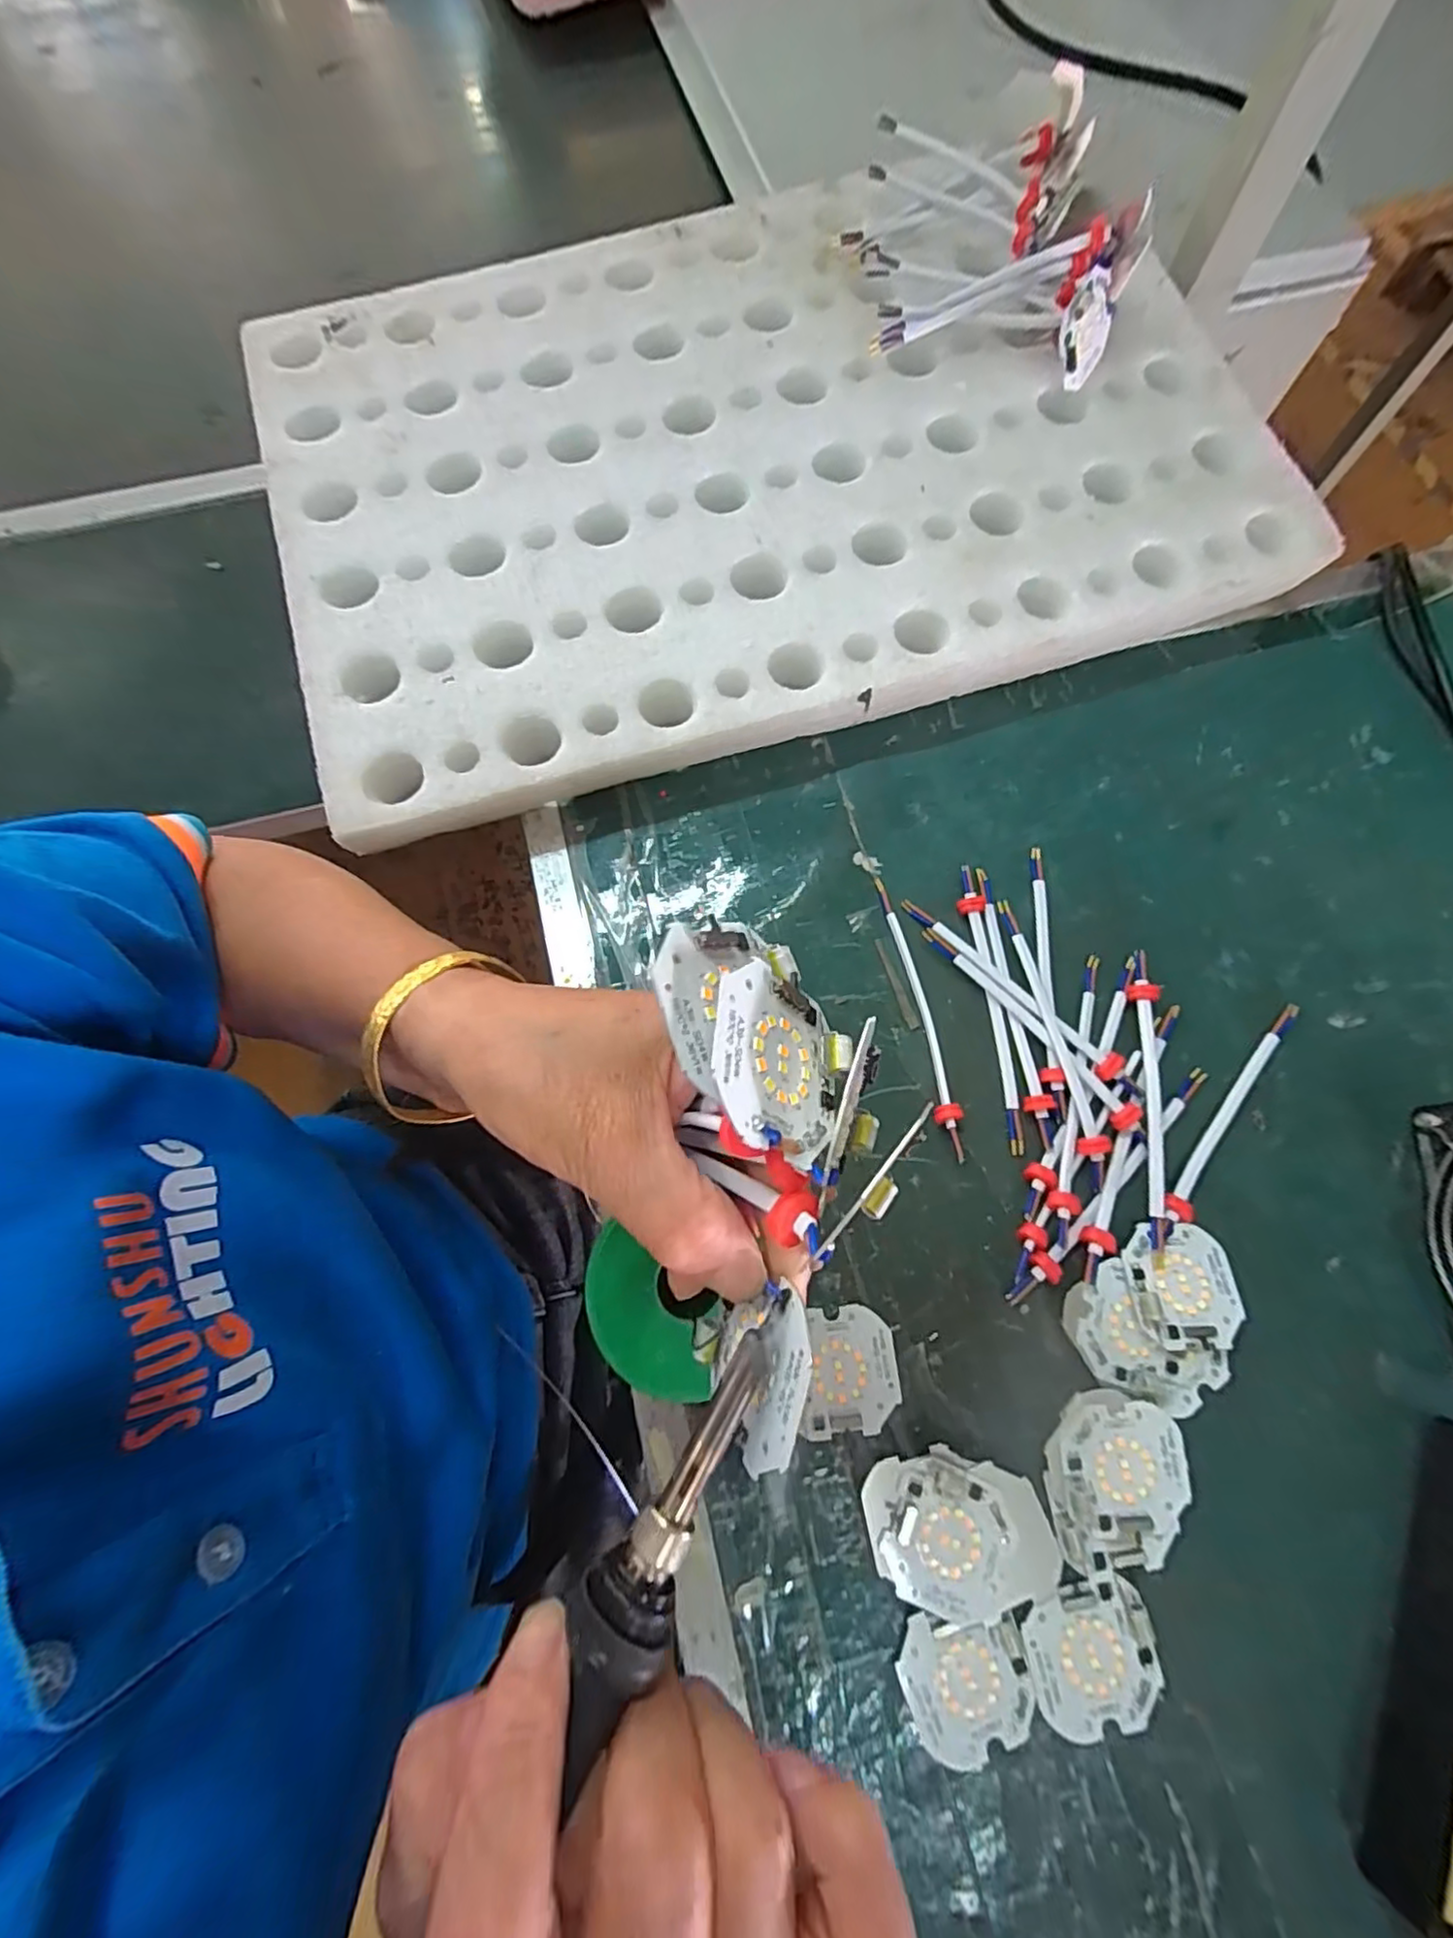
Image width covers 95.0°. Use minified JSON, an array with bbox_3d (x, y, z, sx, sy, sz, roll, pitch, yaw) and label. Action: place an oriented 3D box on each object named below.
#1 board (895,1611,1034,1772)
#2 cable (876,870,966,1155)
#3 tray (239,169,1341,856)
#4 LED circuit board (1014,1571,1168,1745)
[{"bbox_3d":[0.087,0.263,0.242,0.046,0.004,0.043,0,76,0],"label":"board"},{"bbox_3d":[0.093,0.019,0.320,0.013,0.019,0.139,-8,72,-2],"label":"cable"},{"bbox_3d":[0.019,-0.302,0.396,0.553,0.043,0.364,-18,76,-5],"label":"tray"},{"bbox_3d":[0.135,0.255,0.245,0.047,0.004,0.043,-13,76,-3],"label":"LED circuit board"}]

